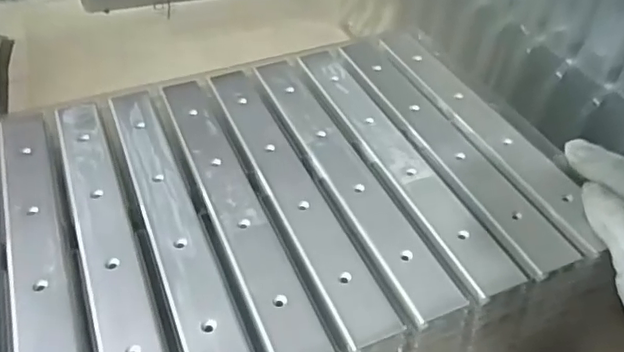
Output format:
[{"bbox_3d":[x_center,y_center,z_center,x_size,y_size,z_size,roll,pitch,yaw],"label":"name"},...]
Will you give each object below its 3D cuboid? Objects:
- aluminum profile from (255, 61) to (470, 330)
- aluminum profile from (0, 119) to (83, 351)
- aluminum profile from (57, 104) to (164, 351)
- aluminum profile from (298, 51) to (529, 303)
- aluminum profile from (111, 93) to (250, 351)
[{"bbox_3d":[0.019,-0.007,0.383,0.035,0.012,0.246,-17,47,-17],"label":"aluminum profile"},{"bbox_3d":[-0.155,0.045,0.324,0.033,0.015,0.240,-16,46,-16],"label":"aluminum profile"},{"bbox_3d":[-0.122,0.034,0.335,0.030,0.013,0.243,-17,47,-17],"label":"aluminum profile"},{"bbox_3d":[0.052,-0.018,0.394,0.032,0.012,0.248,-18,47,-17],"label":"aluminum profile"},{"bbox_3d":[-0.087,0.024,0.348,0.032,0.013,0.244,-17,47,-17],"label":"aluminum profile"}]

